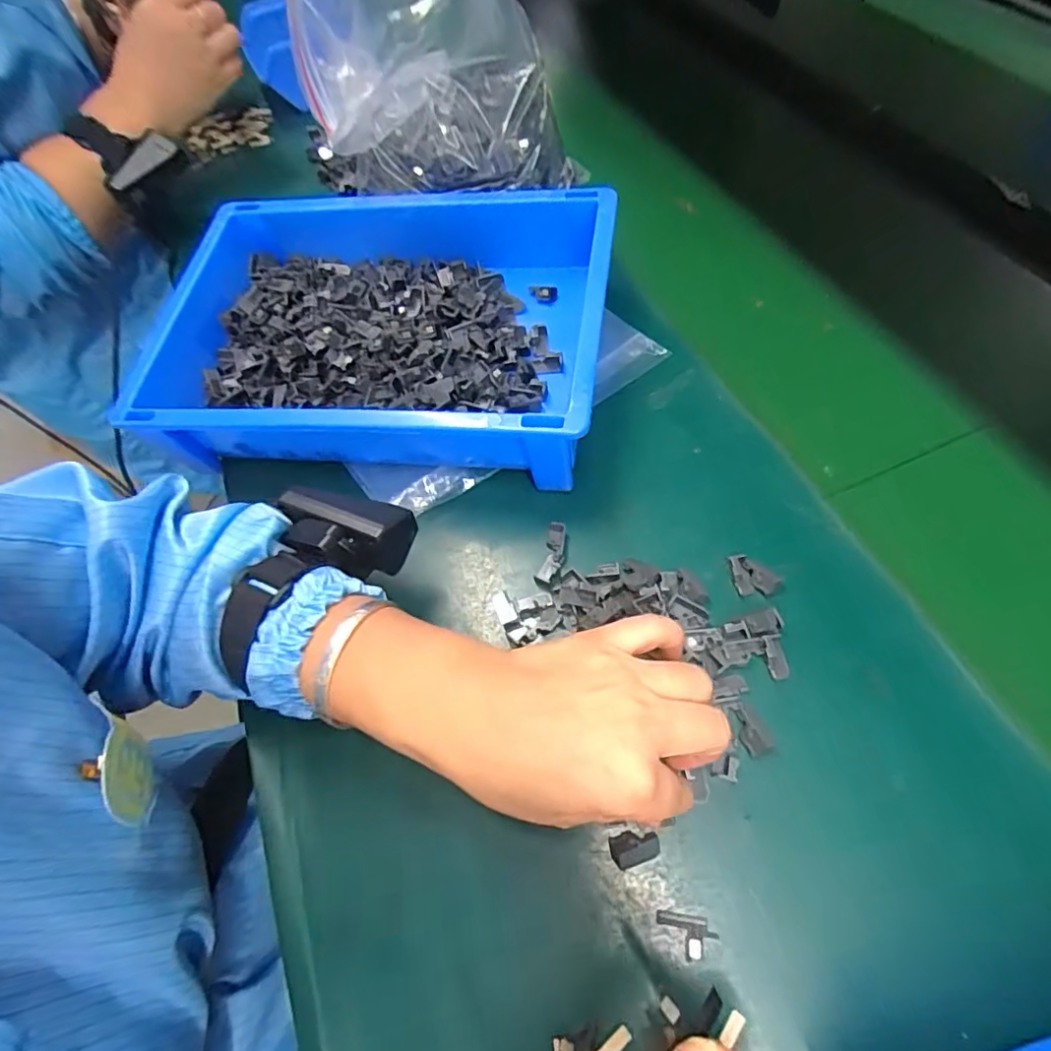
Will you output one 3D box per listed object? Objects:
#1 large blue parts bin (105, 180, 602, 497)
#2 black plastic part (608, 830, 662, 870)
[{"bbox_3d":[-0.103,-0.140,0.392,0.303,0.067,0.205,6,61,8],"label":"large blue parts bin"},{"bbox_3d":[0.051,0.150,0.262,0.022,0.009,0.014,-17,60,-5],"label":"black plastic part"}]

